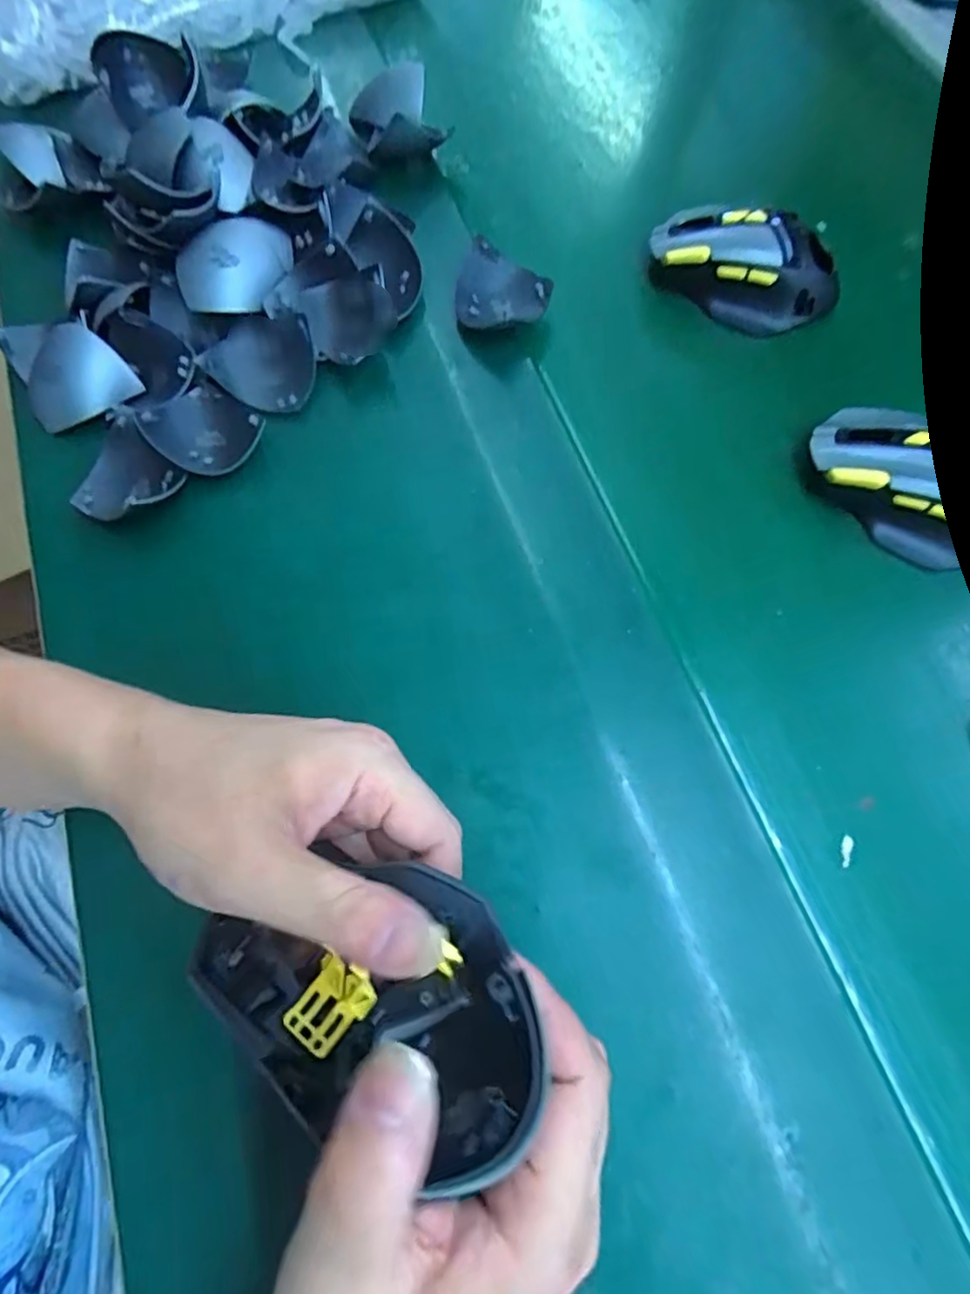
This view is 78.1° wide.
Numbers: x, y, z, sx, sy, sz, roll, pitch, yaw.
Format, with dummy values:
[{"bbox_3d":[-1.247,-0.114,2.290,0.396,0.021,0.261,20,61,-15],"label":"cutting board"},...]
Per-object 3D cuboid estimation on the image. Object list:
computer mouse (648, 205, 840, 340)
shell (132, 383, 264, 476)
[{"bbox_3d":[0.159,-0.235,0.367,0.119,0.038,0.061,19,72,7],"label":"computer mouse"},{"bbox_3d":[-0.155,-0.118,0.331,0.051,0.027,0.056,-43,75,-13],"label":"shell"}]

